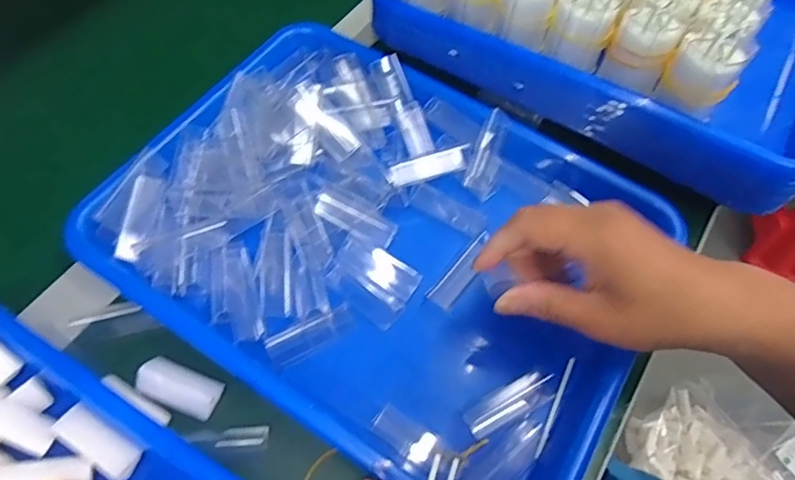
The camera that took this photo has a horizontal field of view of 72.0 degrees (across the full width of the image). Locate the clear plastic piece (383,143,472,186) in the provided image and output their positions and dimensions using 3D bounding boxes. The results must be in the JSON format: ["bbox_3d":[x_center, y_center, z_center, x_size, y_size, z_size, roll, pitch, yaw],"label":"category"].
[{"bbox_3d":[0.022,-0.051,0.386,0.060,0.010,0.016,-16,62,6],"label":"clear plastic piece"}]

